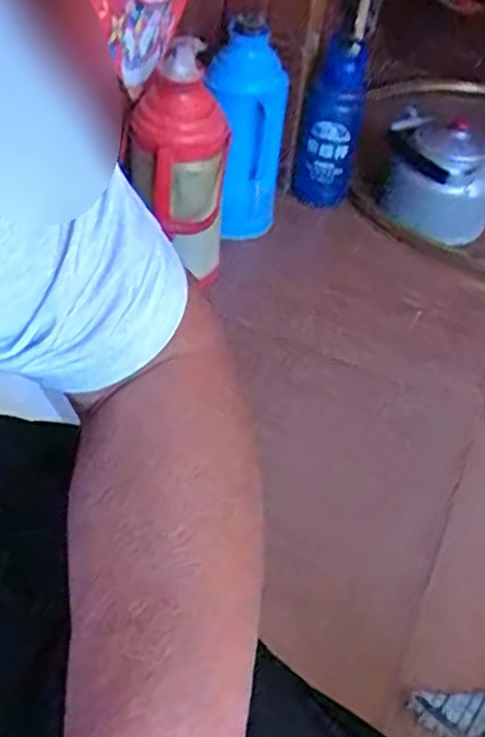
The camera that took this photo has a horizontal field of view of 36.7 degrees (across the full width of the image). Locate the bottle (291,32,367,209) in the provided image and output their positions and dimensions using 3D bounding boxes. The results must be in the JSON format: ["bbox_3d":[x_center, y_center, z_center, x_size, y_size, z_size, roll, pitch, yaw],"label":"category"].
[{"bbox_3d":[0.158,-0.430,1.329,0.095,0.308,0.084,-2,48,-8],"label":"bottle"}]

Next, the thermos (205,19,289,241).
[{"bbox_3d":[0.004,-0.375,1.253,0.122,0.389,0.112,-12,50,-17],"label":"thermos"}]

